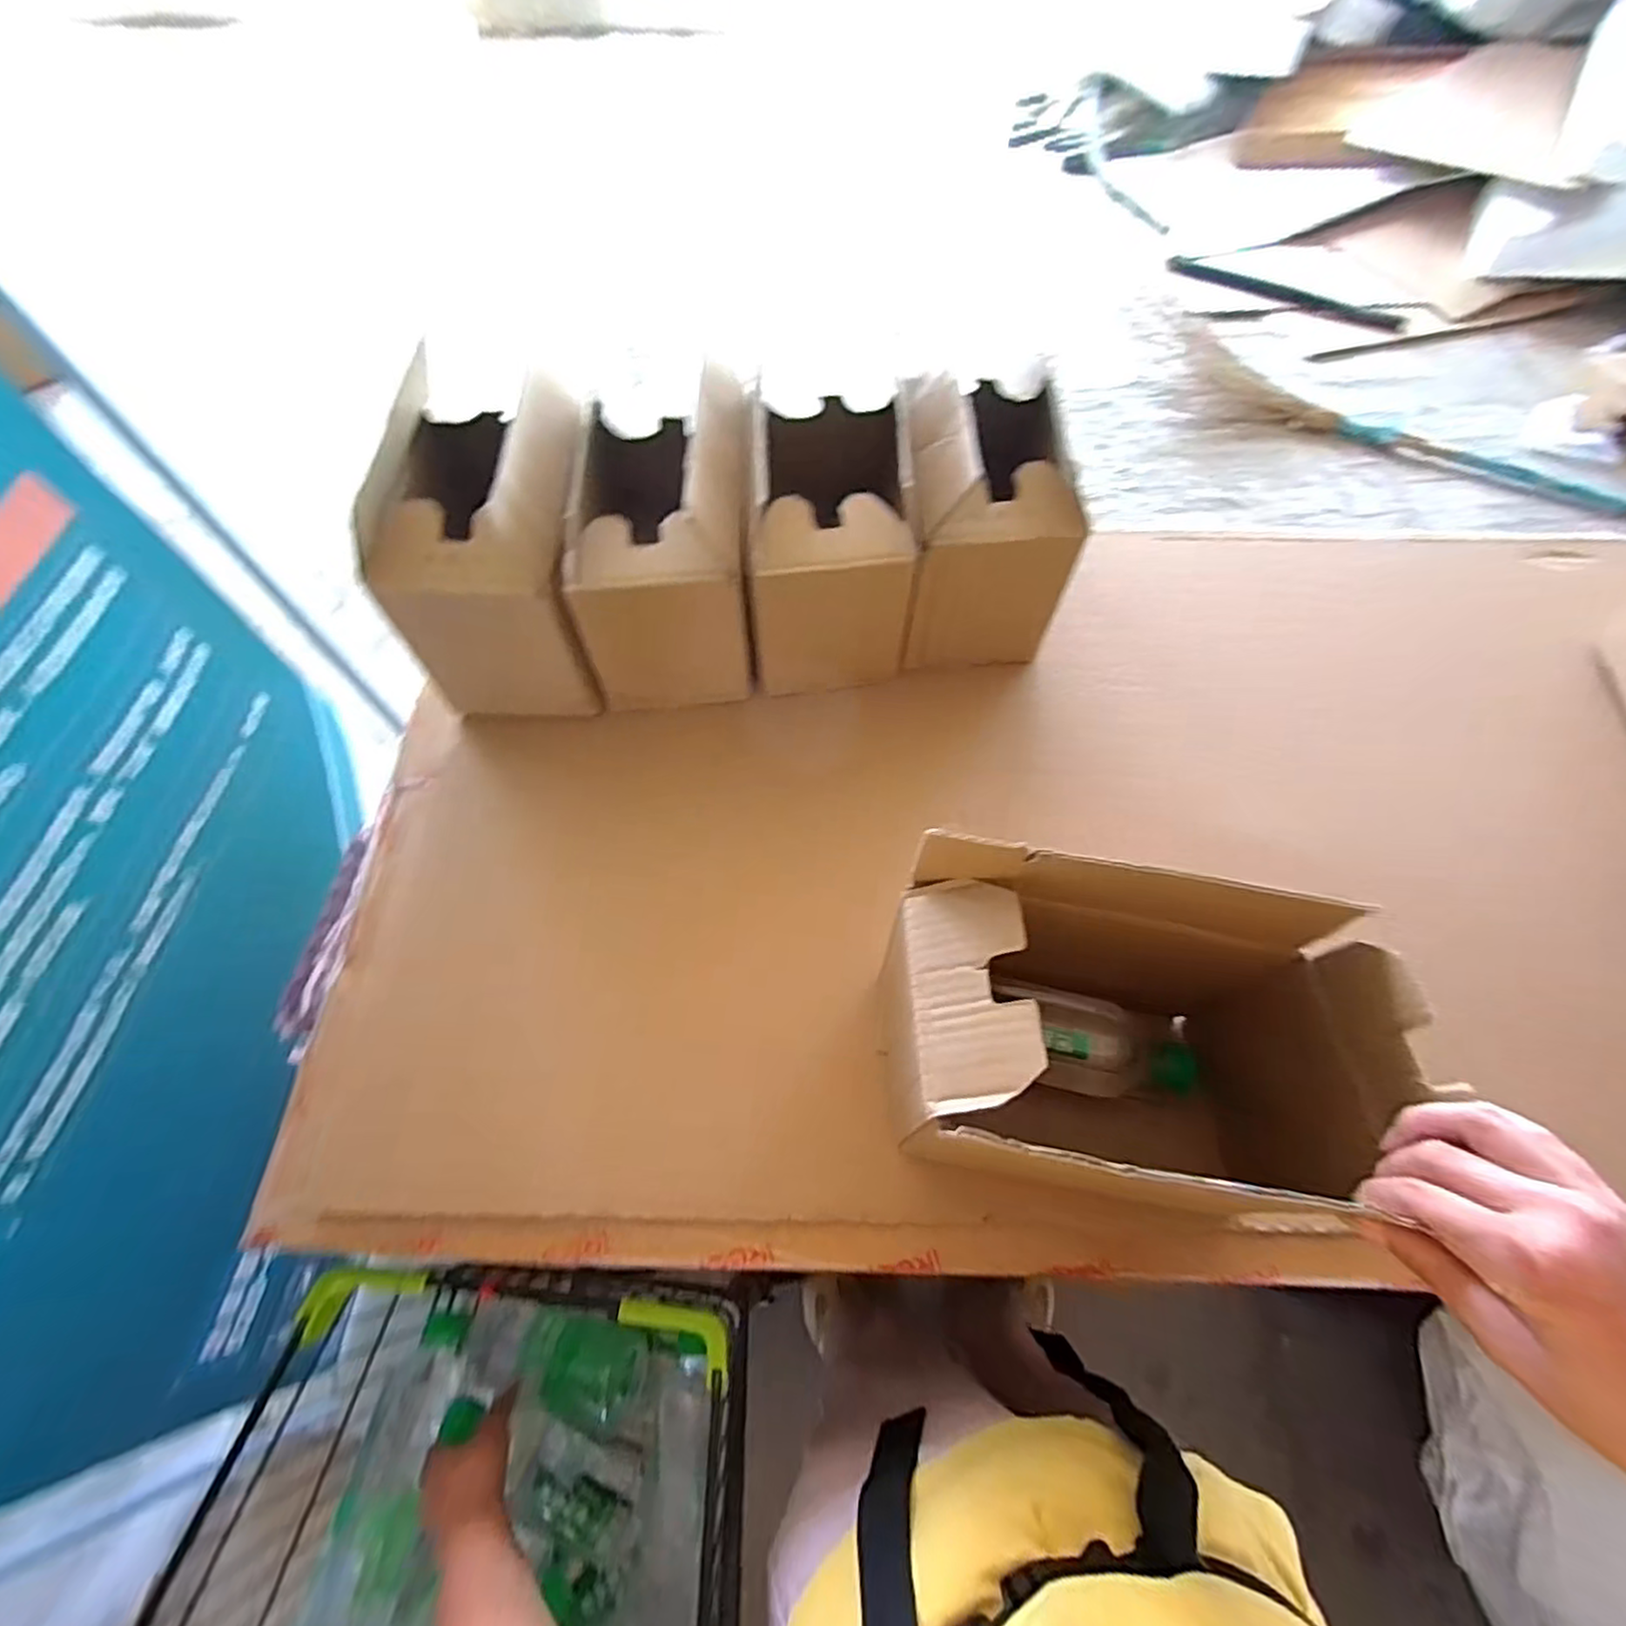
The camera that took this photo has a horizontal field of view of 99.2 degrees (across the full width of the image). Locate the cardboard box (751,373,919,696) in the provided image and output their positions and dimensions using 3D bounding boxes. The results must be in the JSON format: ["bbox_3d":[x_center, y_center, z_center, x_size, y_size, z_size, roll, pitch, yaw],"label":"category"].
[{"bbox_3d":[0.010,-0.254,0.612,0.137,0.212,0.190,-6,63,-4],"label":"cardboard box"}]

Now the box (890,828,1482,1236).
[{"bbox_3d":[0.177,0.143,0.414,0.259,0.220,0.146,9,63,4],"label":"box"}]

